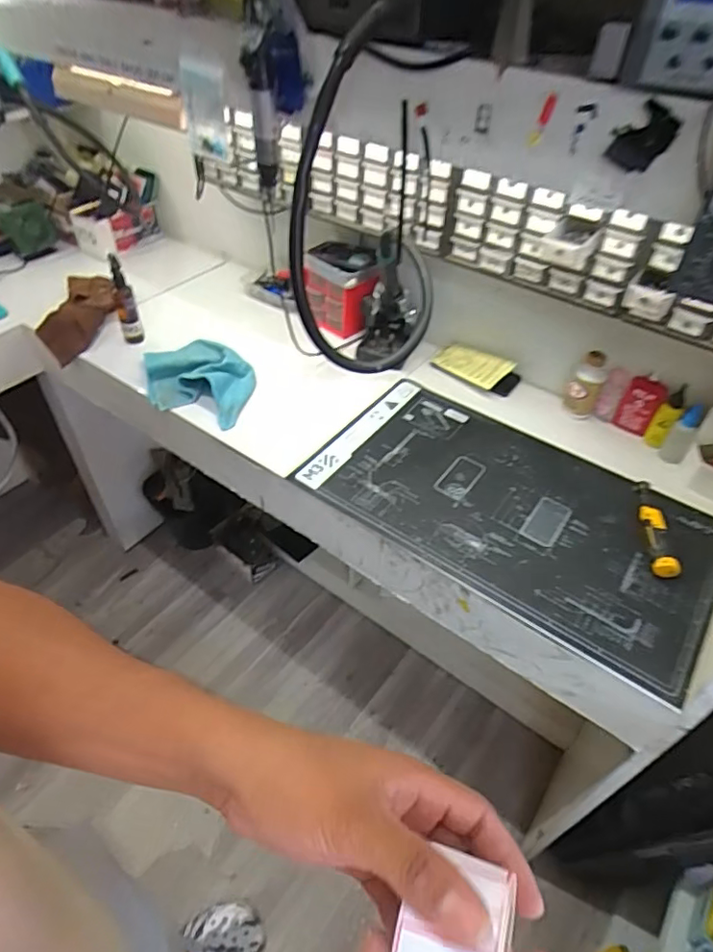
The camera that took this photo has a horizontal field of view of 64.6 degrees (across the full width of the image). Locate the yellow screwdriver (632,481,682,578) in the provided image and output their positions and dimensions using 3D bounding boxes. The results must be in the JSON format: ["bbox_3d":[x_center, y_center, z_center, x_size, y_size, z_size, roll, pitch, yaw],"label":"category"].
[{"bbox_3d":[0.424,0.070,0.810,0.035,0.023,0.167,6,46,3],"label":"yellow screwdriver"}]

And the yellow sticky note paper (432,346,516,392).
[{"bbox_3d":[0.216,-0.210,1.058,0.136,0.012,0.074,35,73,33],"label":"yellow sticky note paper"}]

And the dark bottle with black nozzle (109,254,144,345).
[{"bbox_3d":[-0.412,-0.312,1.000,0.036,0.157,0.029,-17,49,-18],"label":"dark bottle with black nozzle"}]

